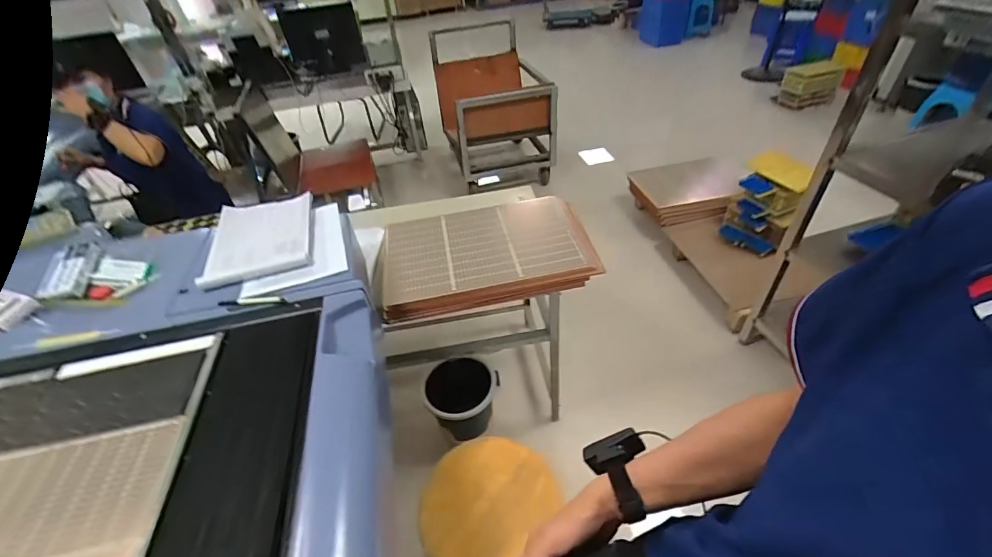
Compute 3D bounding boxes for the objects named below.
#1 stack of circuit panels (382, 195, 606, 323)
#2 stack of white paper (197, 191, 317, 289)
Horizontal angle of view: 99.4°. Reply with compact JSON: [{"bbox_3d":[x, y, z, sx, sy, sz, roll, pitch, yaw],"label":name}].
[{"bbox_3d":[-0.025,-0.078,1.168,0.556,0.073,0.361,-10,43,-3],"label":"stack of circuit panels"},{"bbox_3d":[-0.530,-0.112,0.950,0.210,0.043,0.286,-10,46,-16],"label":"stack of white paper"}]

